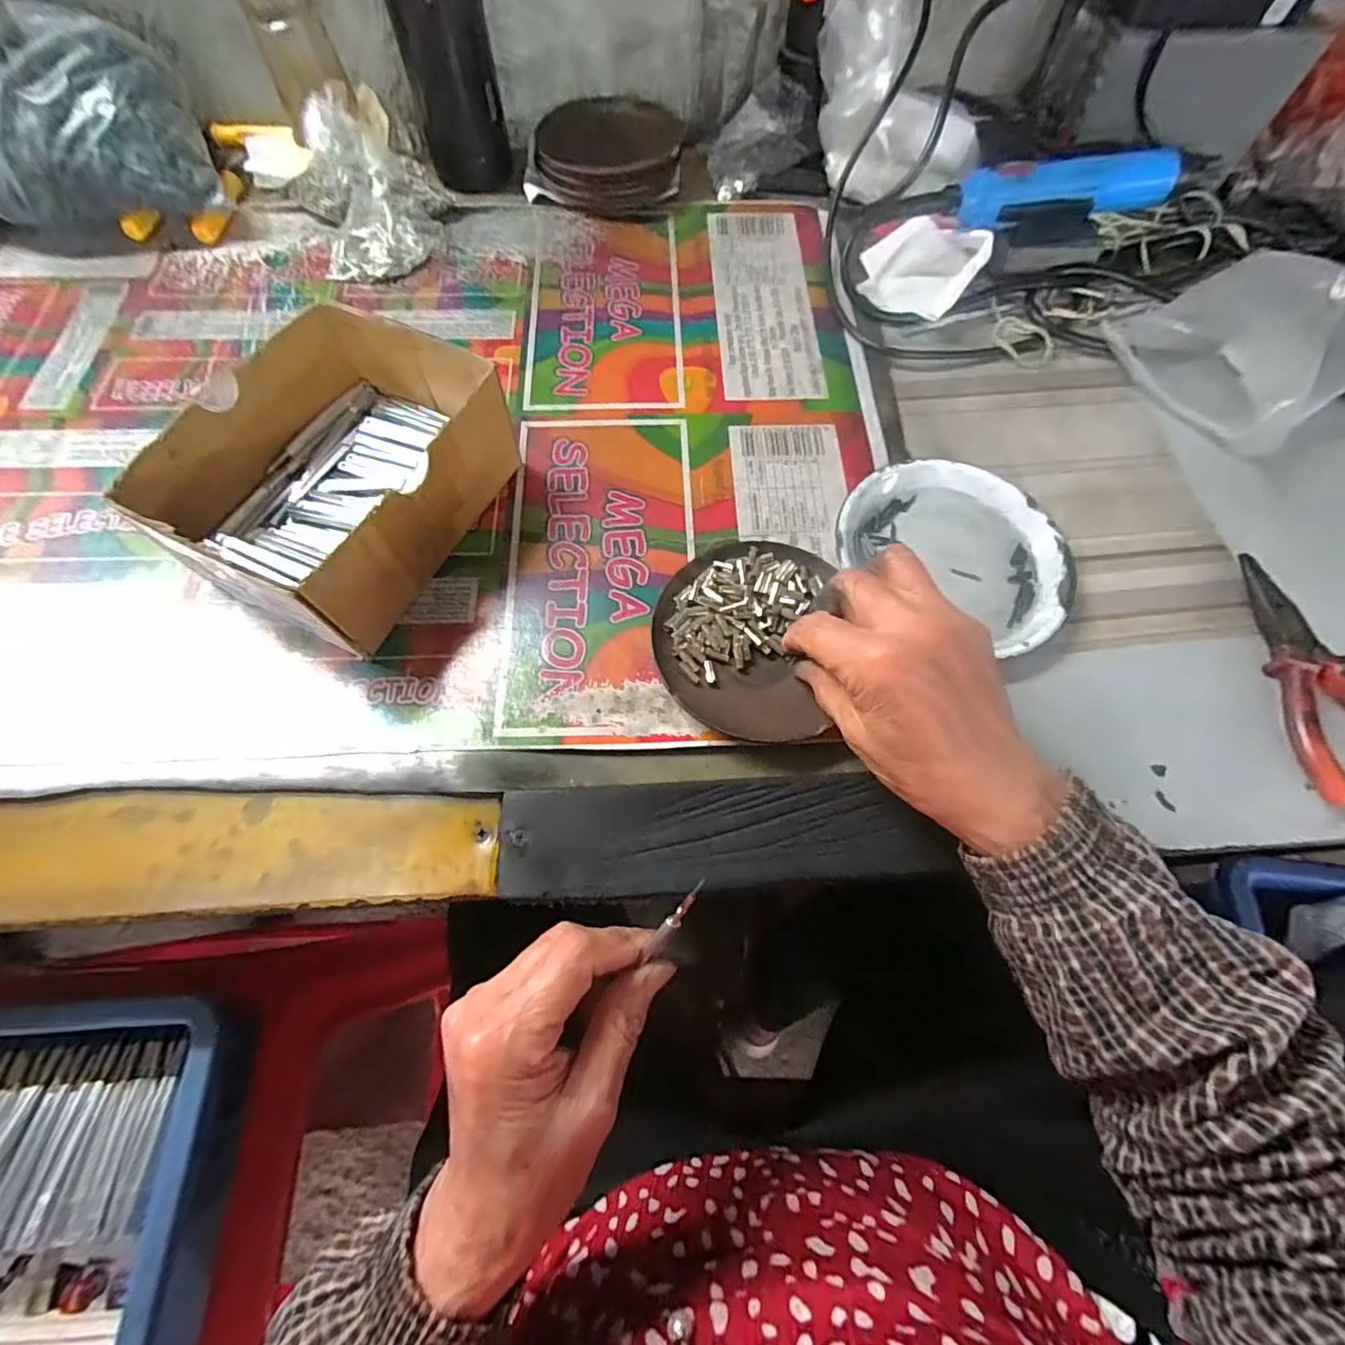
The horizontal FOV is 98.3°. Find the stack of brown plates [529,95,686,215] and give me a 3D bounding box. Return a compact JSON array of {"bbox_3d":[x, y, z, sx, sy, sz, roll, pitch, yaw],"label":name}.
[{"bbox_3d":[-0.050,-0.422,0.477,0.113,0.028,0.110,4,68,0],"label":"stack of brown plates"}]

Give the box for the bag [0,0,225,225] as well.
[{"bbox_3d":[-0.431,-0.391,0.395,0.179,0.140,0.108,-10,68,-6],"label":"bag"}]

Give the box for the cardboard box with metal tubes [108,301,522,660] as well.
[{"bbox_3d":[-0.178,-0.108,0.319,0.122,0.071,0.156,25,69,8],"label":"cardboard box with metal tubes"}]

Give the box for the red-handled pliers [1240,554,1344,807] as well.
[{"bbox_3d":[0.352,0.000,0.317,0.050,0.019,0.143,4,68,0],"label":"red-handled pliers"}]

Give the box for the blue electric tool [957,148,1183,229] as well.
[{"bbox_3d":[0.286,-0.349,0.416,0.165,0.028,0.026,-11,67,-6],"label":"blue electric tool"}]

